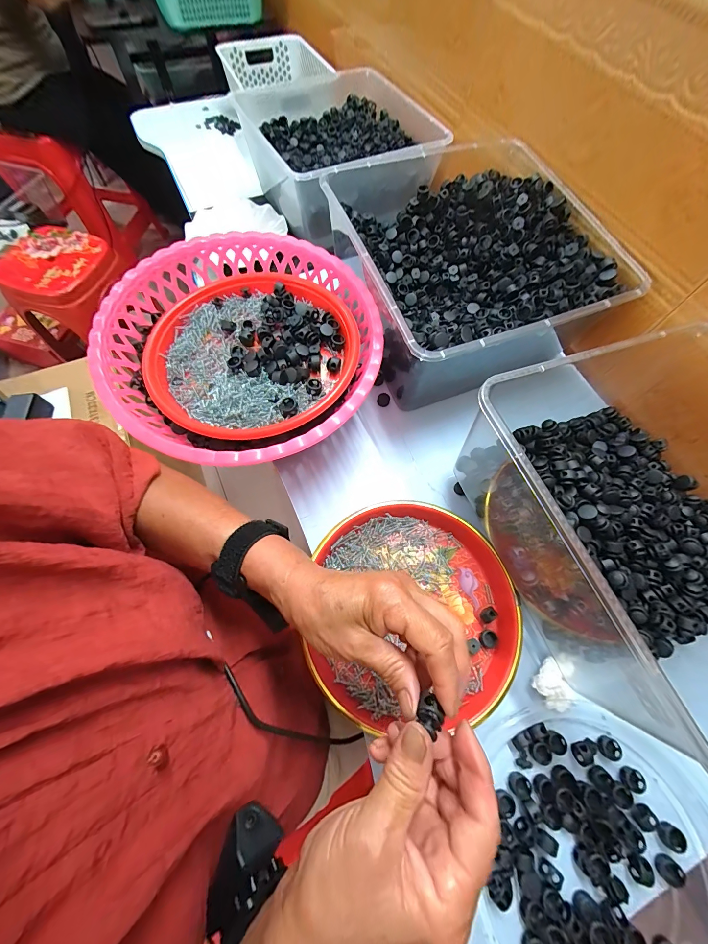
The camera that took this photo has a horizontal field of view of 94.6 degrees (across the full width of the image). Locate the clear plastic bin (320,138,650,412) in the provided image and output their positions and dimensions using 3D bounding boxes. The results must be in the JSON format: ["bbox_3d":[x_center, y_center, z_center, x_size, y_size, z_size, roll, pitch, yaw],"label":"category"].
[{"bbox_3d":[0.151,-0.252,0.442,0.302,0.138,0.284,-20,70,-10],"label":"clear plastic bin"}]

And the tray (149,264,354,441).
[{"bbox_3d":[-0.112,-0.143,0.385,0.228,0.027,0.243,30,70,10],"label":"tray"}]

